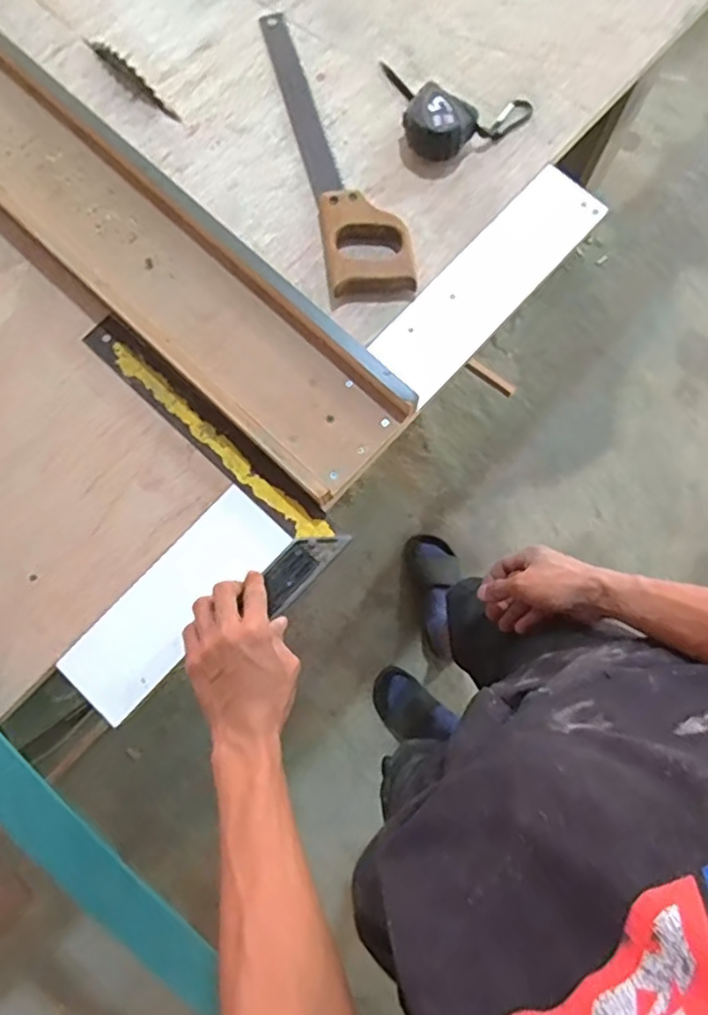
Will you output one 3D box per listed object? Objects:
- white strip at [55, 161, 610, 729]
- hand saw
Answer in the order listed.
[{"bbox_3d":[-0.002,-0.087,0.650,0.085,0.010,0.723,42,82,7],"label":"white strip"},{"bbox_3d":[-0.019,-0.398,0.703,0.090,0.027,0.376,-12,79,-3],"label":"hand saw"}]

